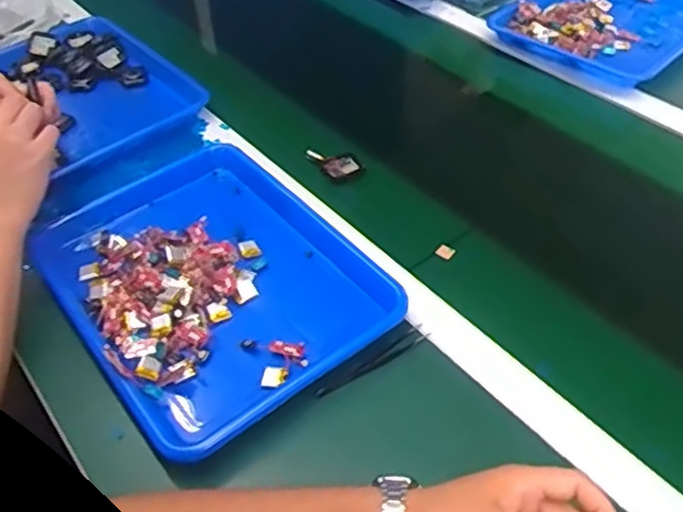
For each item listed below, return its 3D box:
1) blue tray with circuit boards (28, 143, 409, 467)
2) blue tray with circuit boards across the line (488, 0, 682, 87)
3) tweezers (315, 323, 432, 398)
[{"bbox_3d":[-0.124,0.019,0.645,0.250,0.036,0.323,-32,52,-24],"label":"blue tray with circuit boards"},{"bbox_3d":[0.407,-0.360,1.008,0.258,0.036,0.343,34,57,31],"label":"blue tray with circuit boards across the line"},{"bbox_3d":[0.030,0.095,0.598,0.116,0.014,0.014,-29,51,-23],"label":"tweezers"}]

